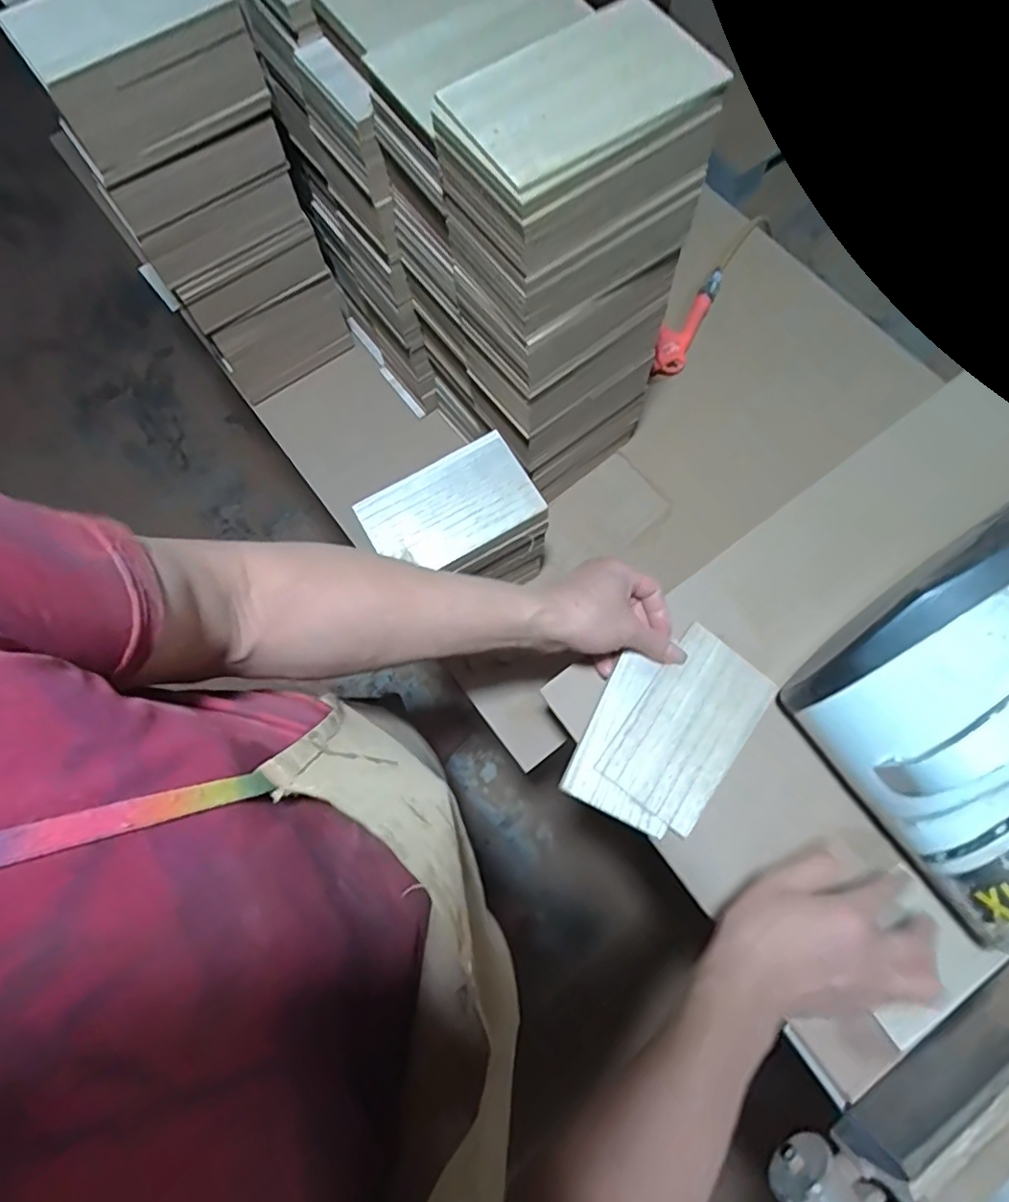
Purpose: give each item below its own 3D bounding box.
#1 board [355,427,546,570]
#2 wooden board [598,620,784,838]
[{"bbox_3d":[-0.052,-0.089,0.570,0.156,0.008,0.096,-29,75,-8],"label":"board"},{"bbox_3d":[0.162,0.110,0.527,0.096,0.004,0.157,38,78,1],"label":"wooden board"}]

